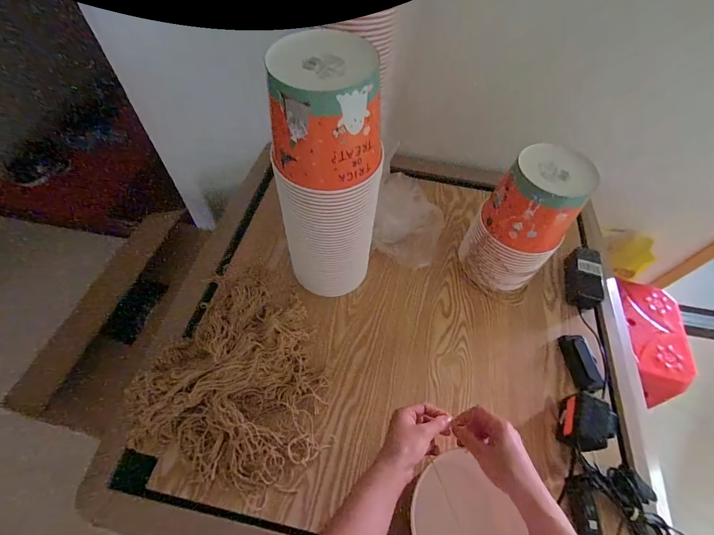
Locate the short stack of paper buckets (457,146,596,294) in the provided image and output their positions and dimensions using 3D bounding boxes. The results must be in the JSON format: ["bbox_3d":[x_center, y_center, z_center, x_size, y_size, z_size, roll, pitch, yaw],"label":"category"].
[{"bbox_3d":[0.314,-0.071,0.656,0.149,0.270,0.131,40,63,19],"label":"short stack of paper buckets"}]

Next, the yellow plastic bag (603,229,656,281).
[{"bbox_3d":[0.816,-0.051,1.037,0.072,0.095,0.163,-14,60,-13],"label":"yellow plastic bag"}]

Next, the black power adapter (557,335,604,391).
[{"bbox_3d":[0.427,0.181,0.646,0.044,0.030,0.104,0,58,-5],"label":"black power adapter"}]

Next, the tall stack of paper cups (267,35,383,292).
[{"bbox_3d":[-0.040,-0.110,0.549,0.152,0.426,0.125,-3,58,-7],"label":"tall stack of paper cups"}]

